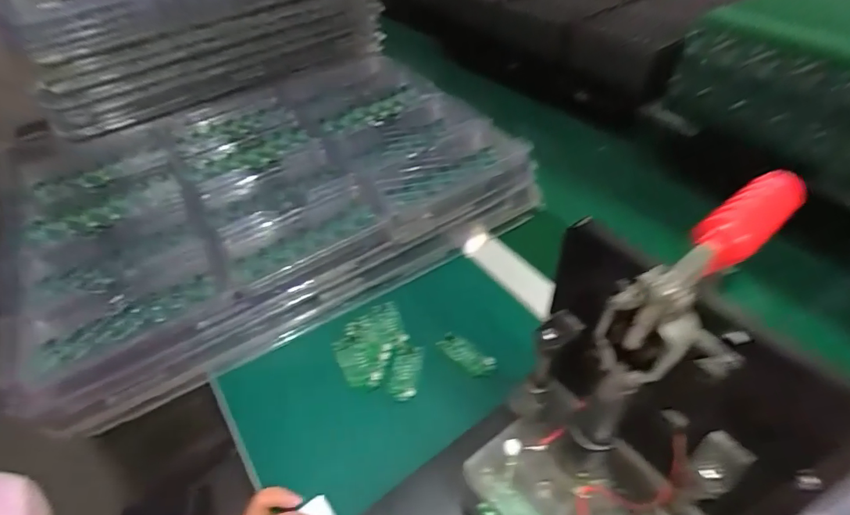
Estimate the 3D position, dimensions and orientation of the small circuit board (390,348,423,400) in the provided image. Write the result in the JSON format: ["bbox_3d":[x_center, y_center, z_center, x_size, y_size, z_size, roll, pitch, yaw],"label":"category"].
[{"bbox_3d":[-0.018,0.107,0.432,0.025,0.007,0.055,5,45,7],"label":"small circuit board"}]

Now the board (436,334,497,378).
[{"bbox_3d":[0.040,0.093,0.442,0.059,0.009,0.024,31,54,29],"label":"board"}]

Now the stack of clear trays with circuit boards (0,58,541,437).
[{"bbox_3d":[-0.208,-0.101,0.591,0.543,0.072,0.442,-26,49,-22],"label":"stack of clear trays with circuit boards"}]

